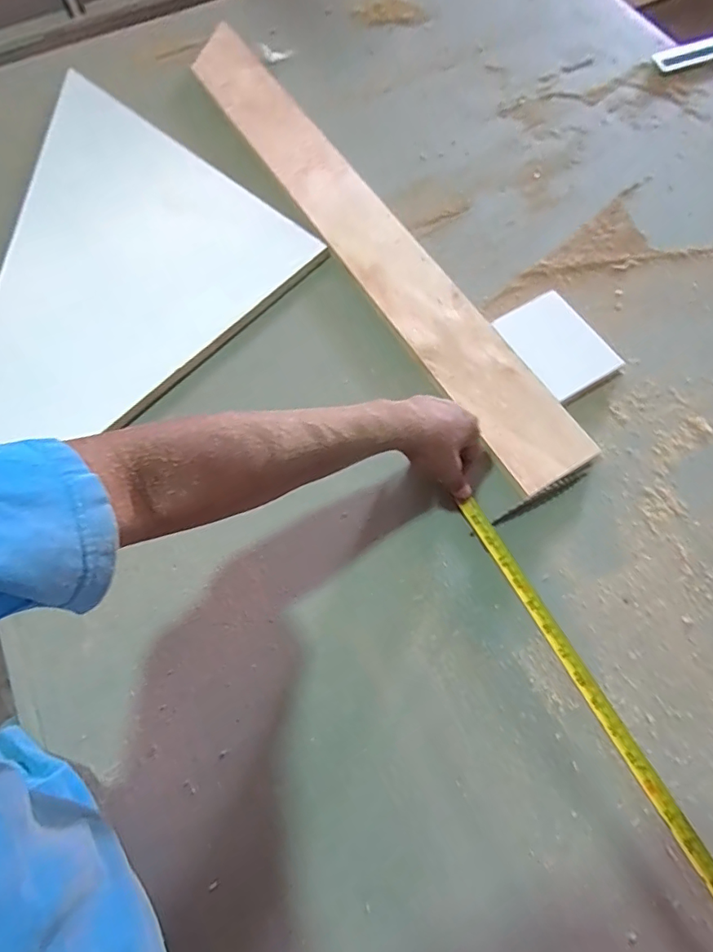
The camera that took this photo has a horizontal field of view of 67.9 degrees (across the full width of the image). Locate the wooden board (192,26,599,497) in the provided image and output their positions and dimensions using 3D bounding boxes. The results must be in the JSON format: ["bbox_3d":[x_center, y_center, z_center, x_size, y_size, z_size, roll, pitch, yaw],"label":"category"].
[{"bbox_3d":[-0.014,-0.371,0.745,0.110,0.026,0.923,-29,69,-11],"label":"wooden board"}]

